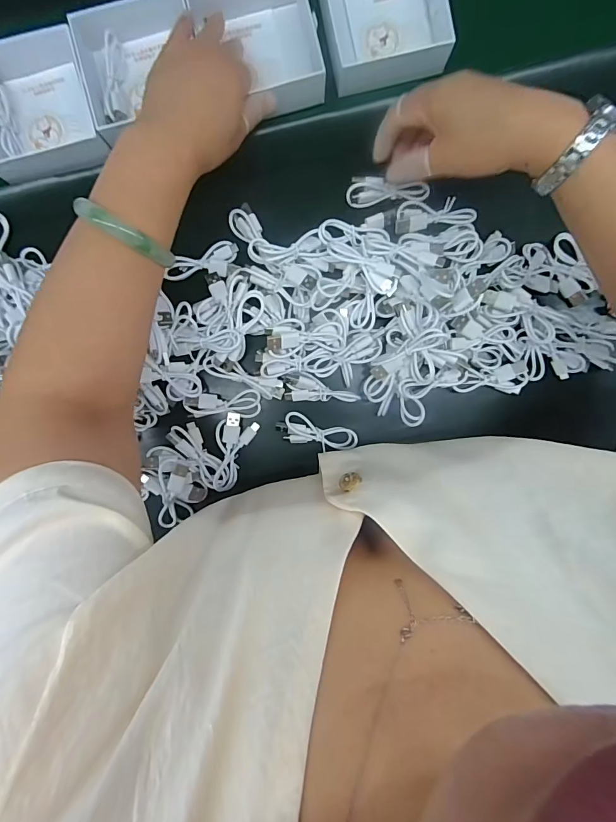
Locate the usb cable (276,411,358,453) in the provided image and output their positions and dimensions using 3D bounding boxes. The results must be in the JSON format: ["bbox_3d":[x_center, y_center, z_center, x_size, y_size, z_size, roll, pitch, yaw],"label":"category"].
[{"bbox_3d":[0.008,0.022,0.374,0.075,0.013,0.028,17,93,-2],"label":"usb cable"}]

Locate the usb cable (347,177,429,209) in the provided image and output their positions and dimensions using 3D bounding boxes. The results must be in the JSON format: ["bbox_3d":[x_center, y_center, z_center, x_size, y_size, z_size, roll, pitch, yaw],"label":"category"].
[{"bbox_3d":[0.073,-0.199,0.361,0.072,0.011,0.023,1,94,-1],"label":"usb cable"}]

